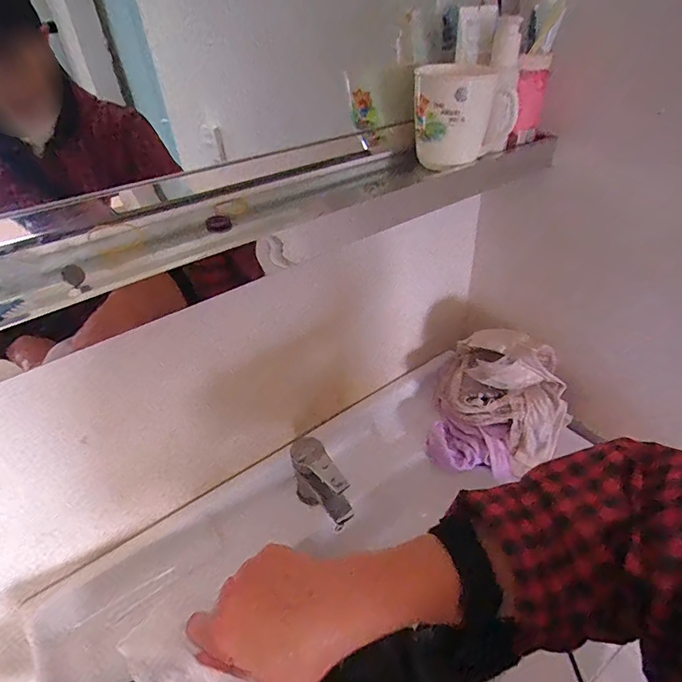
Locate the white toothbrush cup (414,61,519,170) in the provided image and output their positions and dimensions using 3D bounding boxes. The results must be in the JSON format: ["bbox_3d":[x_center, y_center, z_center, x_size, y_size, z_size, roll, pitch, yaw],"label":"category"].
[{"bbox_3d":[0.138,-0.251,0.495,0.106,0.097,0.099,5,36,13],"label":"white toothbrush cup"}]

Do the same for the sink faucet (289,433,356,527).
[{"bbox_3d":[-0.030,0.209,0.630,0.053,0.113,0.095,-22,39,-24],"label":"sink faucet"}]

